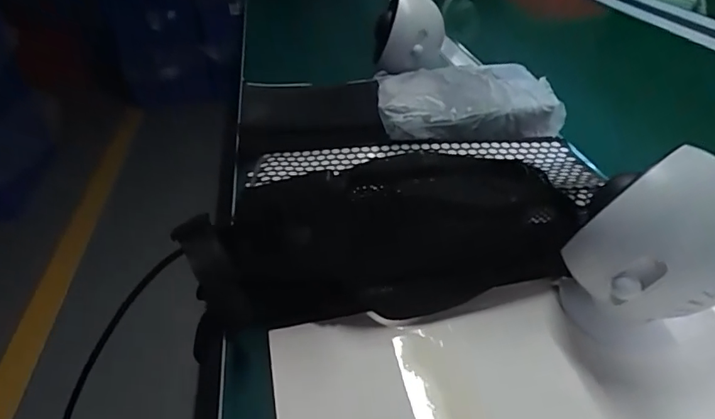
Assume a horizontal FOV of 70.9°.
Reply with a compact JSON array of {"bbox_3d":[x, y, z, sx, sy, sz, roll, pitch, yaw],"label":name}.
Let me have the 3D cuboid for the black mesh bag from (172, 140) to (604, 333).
[{"bbox_3d":[0.020,0.019,0.389,0.295,0.127,0.037,-5,-1,-6],"label":"black mesh bag"}]

